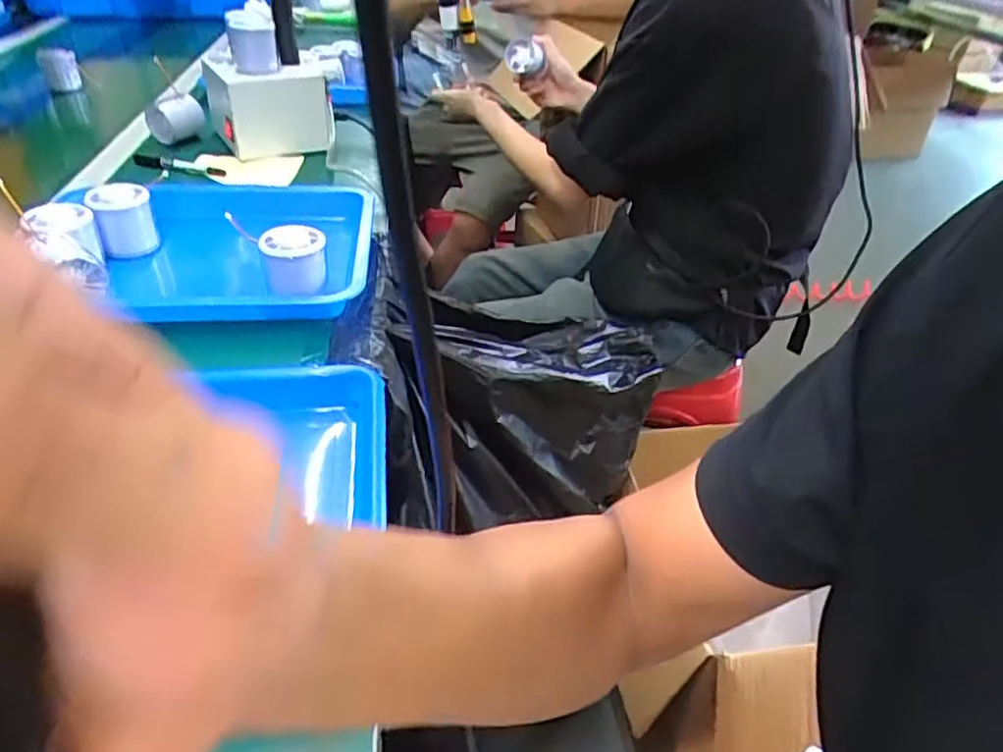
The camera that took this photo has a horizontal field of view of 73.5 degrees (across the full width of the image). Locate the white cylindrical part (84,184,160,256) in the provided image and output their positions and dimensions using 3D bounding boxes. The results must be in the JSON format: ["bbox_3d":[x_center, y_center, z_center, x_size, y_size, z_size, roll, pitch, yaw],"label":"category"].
[{"bbox_3d":[-0.376,-0.156,0.669,0.056,0.054,0.059,-21,44,-29],"label":"white cylindrical part"}]

